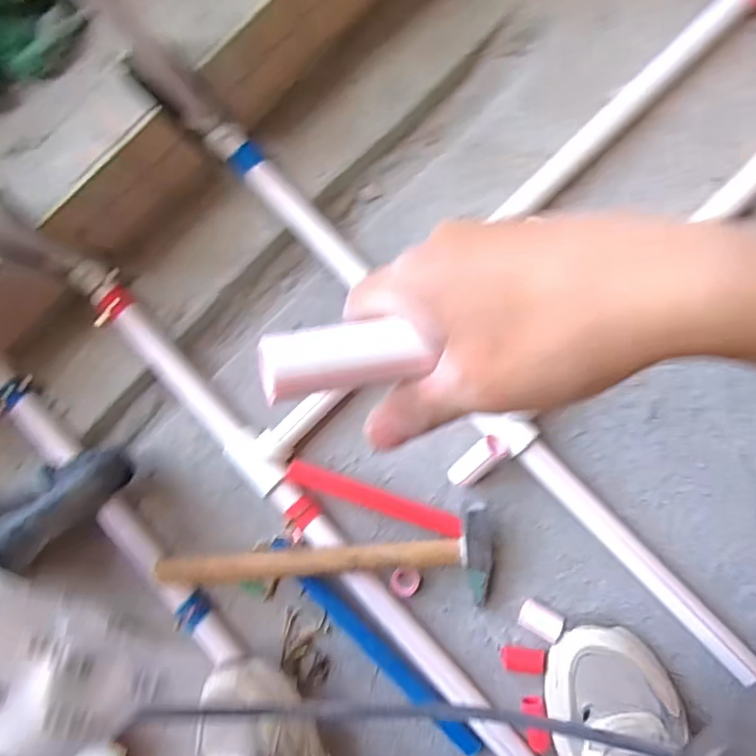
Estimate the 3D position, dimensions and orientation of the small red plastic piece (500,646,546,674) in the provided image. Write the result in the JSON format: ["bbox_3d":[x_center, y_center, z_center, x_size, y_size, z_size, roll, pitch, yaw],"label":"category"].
[{"bbox_3d":[0.136,0.263,0.516,0.040,0.023,0.020,5,85,6],"label":"small red plastic piece"}]

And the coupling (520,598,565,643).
[{"bbox_3d":[0.153,0.227,0.517,0.036,0.026,0.026,25,88,7],"label":"coupling"}]

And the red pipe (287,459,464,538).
[{"bbox_3d":[-0.002,0.122,0.552,0.183,0.020,0.021,21,87,-8],"label":"red pipe"}]

